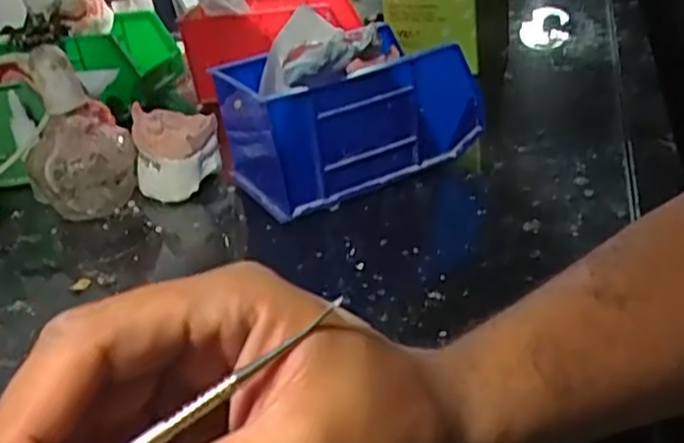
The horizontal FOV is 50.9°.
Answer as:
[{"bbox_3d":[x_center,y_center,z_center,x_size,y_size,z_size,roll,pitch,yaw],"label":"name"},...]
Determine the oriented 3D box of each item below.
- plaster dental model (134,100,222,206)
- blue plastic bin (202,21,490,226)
[{"bbox_3d":[-0.127,-0.052,0.546,0.059,0.057,0.056,6,31,25],"label":"plaster dental model"},{"bbox_3d":[0.005,-0.079,0.527,0.175,0.088,0.113,-17,29,-17],"label":"blue plastic bin"}]

